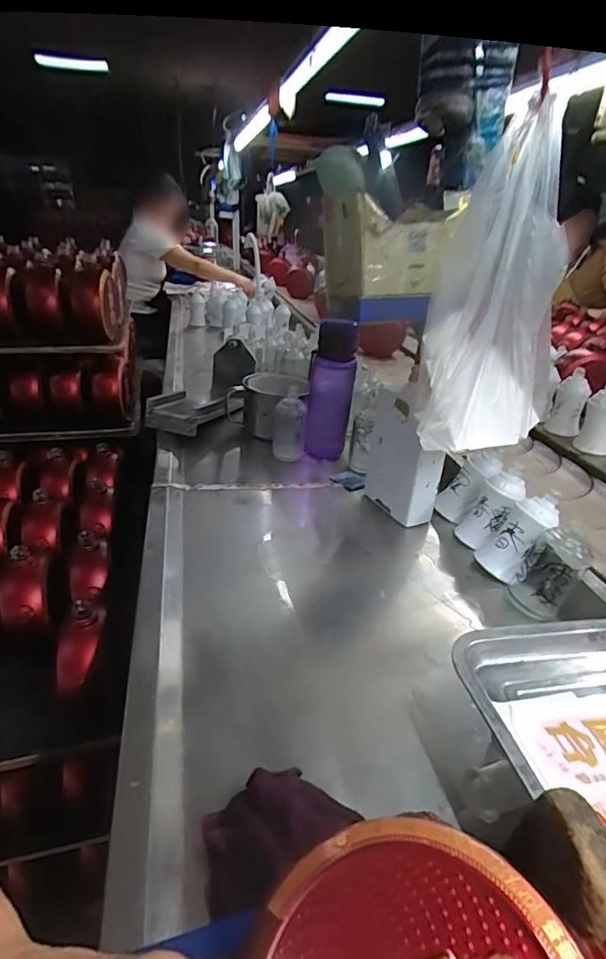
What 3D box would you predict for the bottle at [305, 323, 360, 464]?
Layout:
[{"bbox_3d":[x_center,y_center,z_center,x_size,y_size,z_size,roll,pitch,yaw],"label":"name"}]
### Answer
[{"bbox_3d":[0.046,-0.139,0.837,0.077,0.246,0.060,3,28,0],"label":"bottle"}]

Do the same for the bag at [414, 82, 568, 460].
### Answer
[{"bbox_3d":[0.198,-0.184,0.499,0.137,0.301,0.139,15,30,21],"label":"bag"}]

